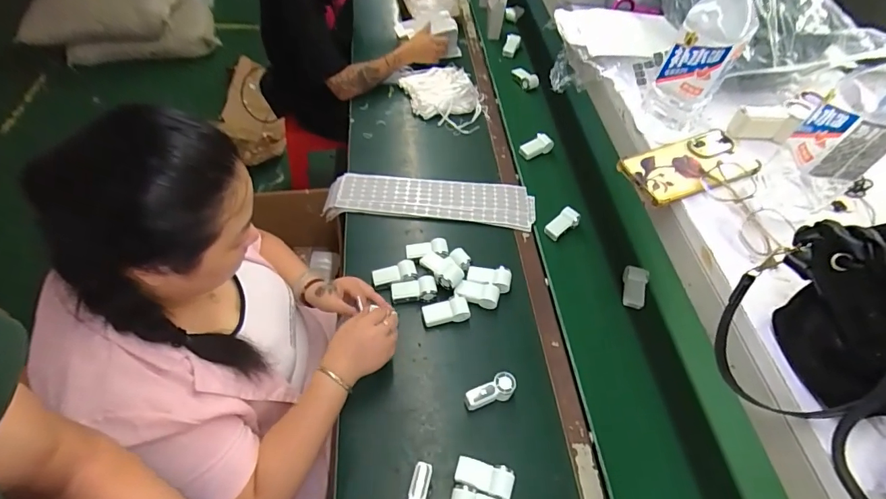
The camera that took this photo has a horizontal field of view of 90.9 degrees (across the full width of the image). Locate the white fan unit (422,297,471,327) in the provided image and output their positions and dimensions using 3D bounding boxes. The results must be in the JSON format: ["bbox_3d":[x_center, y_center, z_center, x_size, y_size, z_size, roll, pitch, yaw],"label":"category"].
[{"bbox_3d":[0.006,0.129,0.895,0.093,0.030,0.047,-6,55,-8],"label":"white fan unit"}]

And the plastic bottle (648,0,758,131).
[{"bbox_3d":[0.297,-0.216,0.508,0.071,0.191,0.056,35,60,20],"label":"plastic bottle"}]

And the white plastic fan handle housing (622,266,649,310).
[{"bbox_3d":[0.439,0.088,1.003,0.050,0.045,0.091,15,55,8],"label":"white plastic fan handle housing"}]

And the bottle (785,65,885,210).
[{"bbox_3d":[0.408,-0.121,0.432,0.086,0.173,0.074,-33,62,-24],"label":"bottle"}]

